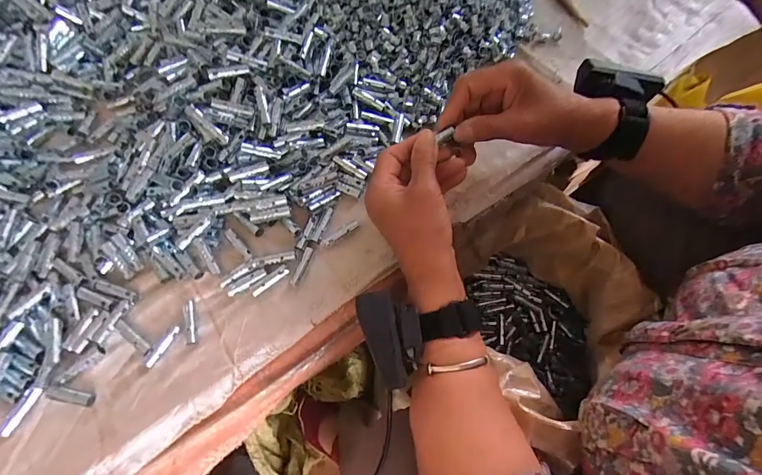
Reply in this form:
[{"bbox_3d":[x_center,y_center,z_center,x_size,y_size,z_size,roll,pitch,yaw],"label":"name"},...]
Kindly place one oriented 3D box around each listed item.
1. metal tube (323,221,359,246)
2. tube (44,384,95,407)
[{"bbox_3d":[-0.039,-0.004,0.363,0.040,0.007,0.008,-34,72,-12],"label":"metal tube"},{"bbox_3d":[-0.263,0.133,0.310,0.038,0.008,0.011,12,69,5],"label":"tube"}]

